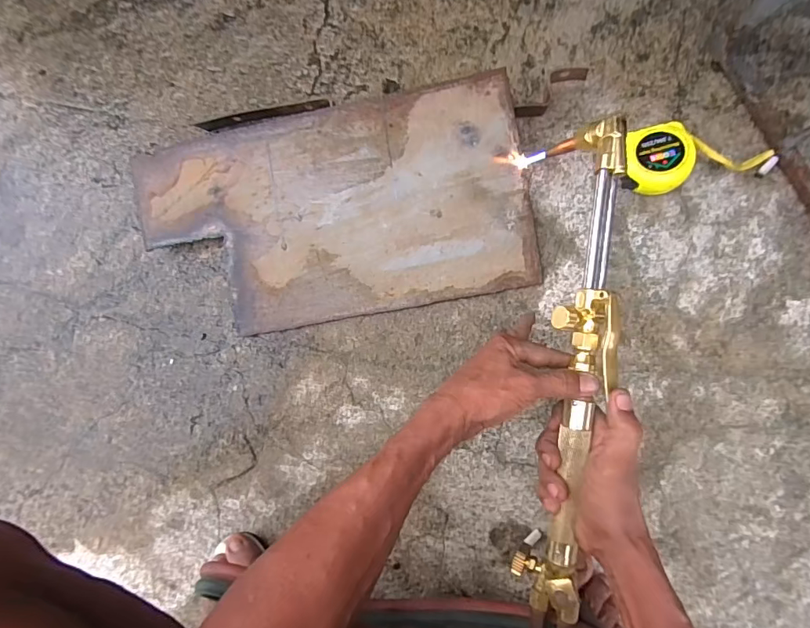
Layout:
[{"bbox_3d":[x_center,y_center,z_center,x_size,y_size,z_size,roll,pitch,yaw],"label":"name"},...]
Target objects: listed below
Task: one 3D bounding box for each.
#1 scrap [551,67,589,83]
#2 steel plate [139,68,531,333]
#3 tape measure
[{"bbox_3d":[0.195,-0.284,0.532,0.041,0.005,0.014,4,122,17],"label":"scrap"},{"bbox_3d":[-0.089,-0.125,0.560,0.479,0.008,0.256,-10,92,5],"label":"steel plate"},{"bbox_3d":[0.332,-0.184,0.510,0.173,0.042,0.078,-11,82,7],"label":"tape measure"}]

